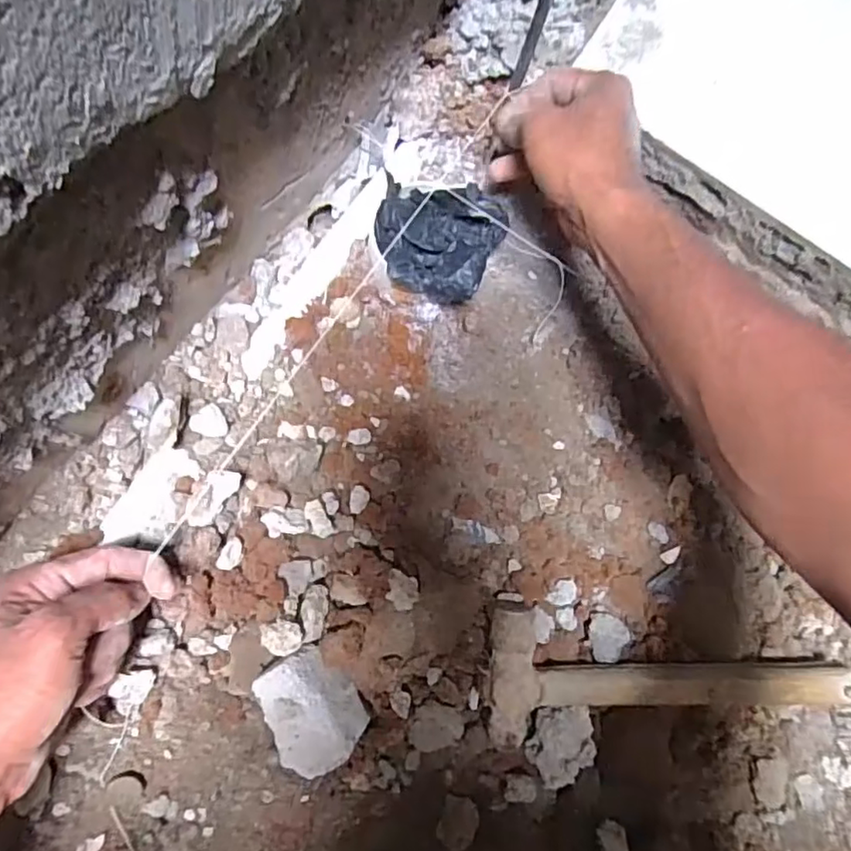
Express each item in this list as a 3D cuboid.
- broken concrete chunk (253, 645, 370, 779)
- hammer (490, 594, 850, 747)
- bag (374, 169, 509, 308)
[{"bbox_3d":[-0.074,0.183,0.396,0.059,0.044,0.076,-27,86,-12],"label":"broken concrete chunk"},{"bbox_3d":[0.182,0.184,0.428,0.284,0.037,0.086,10,76,-7],"label":"hammer"},{"bbox_3d":[0.006,-0.142,0.465,0.095,0.047,0.091,23,78,-5],"label":"bag"}]

